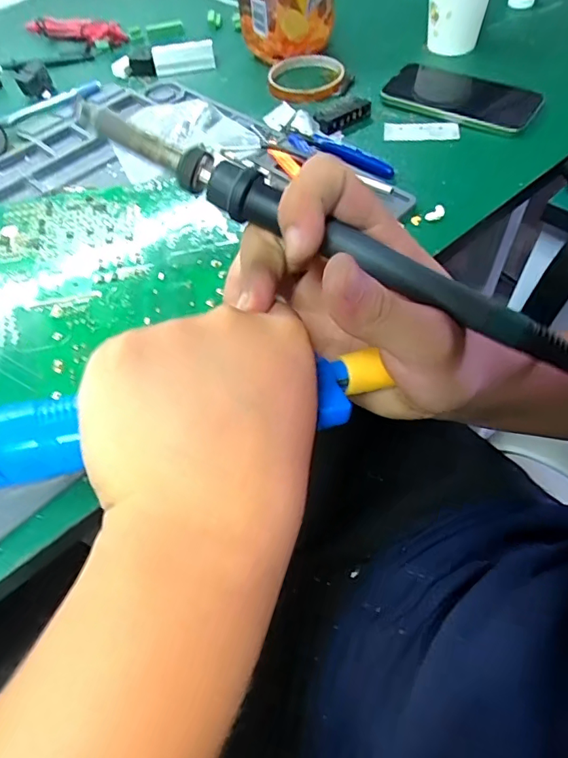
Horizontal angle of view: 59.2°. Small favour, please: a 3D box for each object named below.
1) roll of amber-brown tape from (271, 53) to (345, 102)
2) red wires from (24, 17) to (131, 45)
[{"bbox_3d":[0.024,-0.327,0.540,0.080,0.015,0.087,1,56,5],"label":"roll of amber-brown tape"},{"bbox_3d":[-0.278,-0.460,0.654,0.151,0.020,0.034,22,60,18],"label":"red wires"}]

